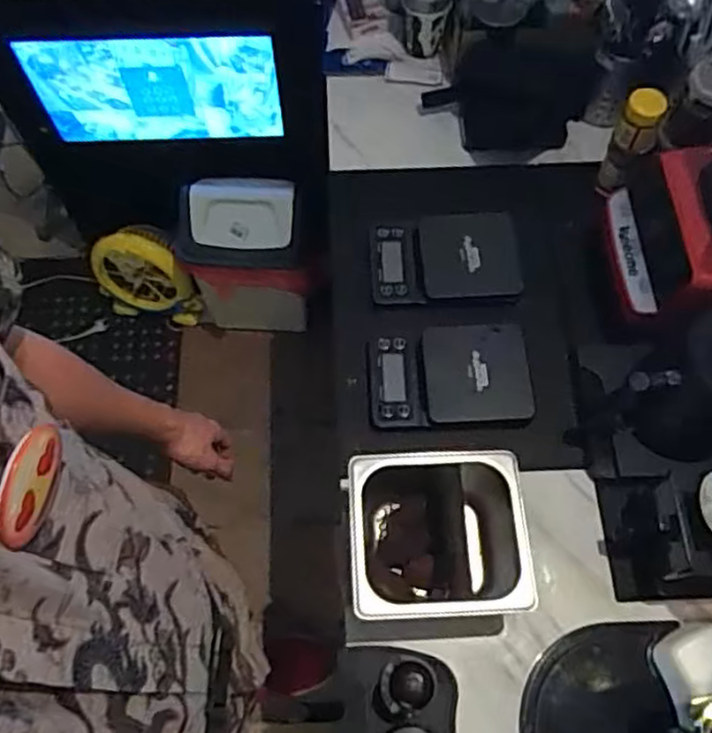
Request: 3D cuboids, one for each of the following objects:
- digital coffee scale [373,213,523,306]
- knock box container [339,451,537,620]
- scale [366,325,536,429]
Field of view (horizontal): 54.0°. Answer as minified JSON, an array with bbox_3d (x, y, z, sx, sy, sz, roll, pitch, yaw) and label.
[{"bbox_3d":[0.119,-0.141,0.928,0.188,0.026,0.130,-1,66,0],"label":"digital coffee scale"},{"bbox_3d":[0.084,0.184,0.745,0.174,0.108,0.162,-3,66,-1],"label":"knock box container"},{"bbox_3d":[0.114,0.013,0.855,0.195,0.023,0.125,-3,66,-1],"label":"scale"}]

